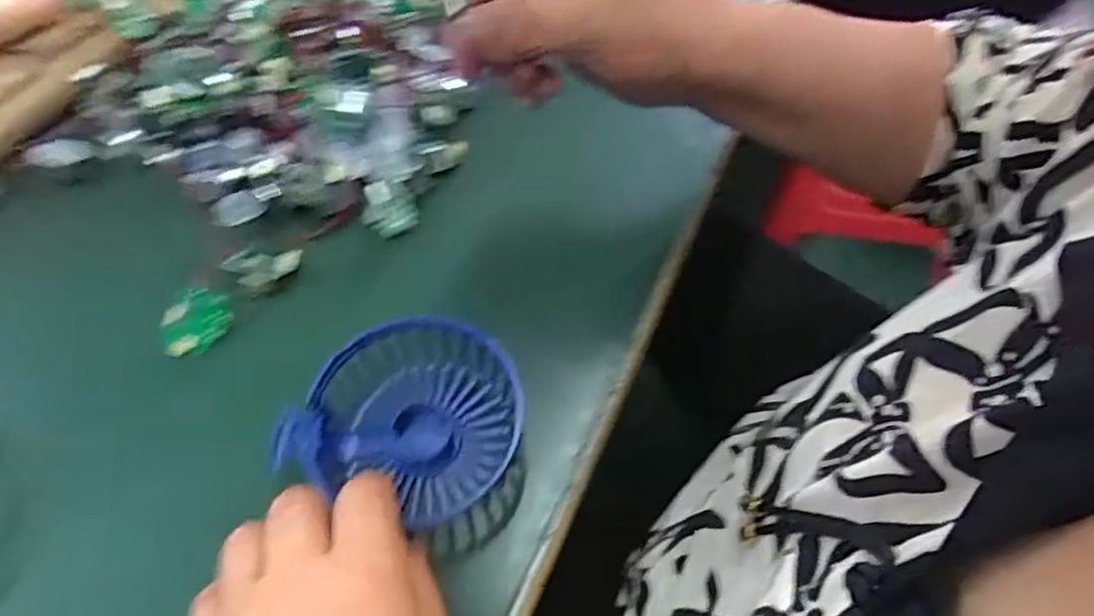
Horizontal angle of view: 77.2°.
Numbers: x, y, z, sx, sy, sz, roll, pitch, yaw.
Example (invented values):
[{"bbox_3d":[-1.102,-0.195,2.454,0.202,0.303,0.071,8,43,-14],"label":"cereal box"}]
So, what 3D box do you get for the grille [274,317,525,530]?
[{"bbox_3d":[-0.059,0.046,0.298,0.085,0.035,0.082,-1,56,2],"label":"grille"}]

